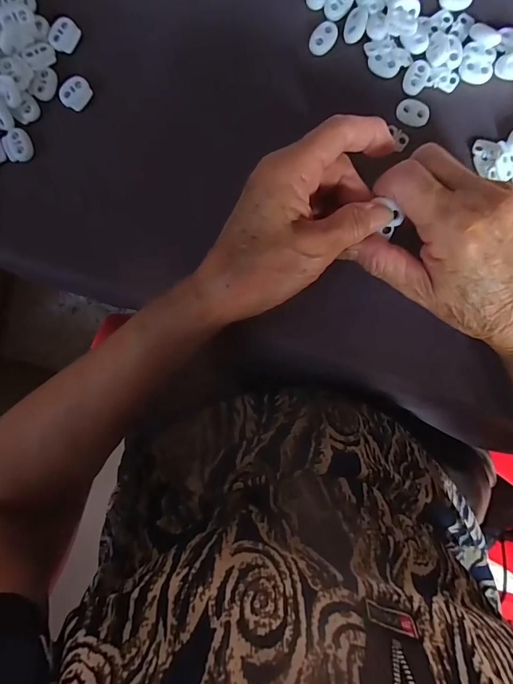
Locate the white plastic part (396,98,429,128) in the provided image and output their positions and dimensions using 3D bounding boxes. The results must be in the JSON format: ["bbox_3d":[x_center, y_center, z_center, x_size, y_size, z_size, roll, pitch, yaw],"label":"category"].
[{"bbox_3d":[0.110,-0.161,0.268,0.023,0.004,0.016,18,93,-1],"label":"white plastic part"}]

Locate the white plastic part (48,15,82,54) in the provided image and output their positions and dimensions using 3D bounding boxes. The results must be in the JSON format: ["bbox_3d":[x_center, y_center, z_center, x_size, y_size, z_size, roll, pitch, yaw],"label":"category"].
[{"bbox_3d":[-0.135,-0.215,0.270,0.017,0.004,0.022,31,92,-1],"label":"white plastic part"}]

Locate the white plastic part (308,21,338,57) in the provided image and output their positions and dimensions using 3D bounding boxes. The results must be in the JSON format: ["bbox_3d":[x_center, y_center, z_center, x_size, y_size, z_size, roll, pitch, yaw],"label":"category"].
[{"bbox_3d":[0.047,-0.212,0.266,0.016,0.004,0.023,29,92,-1],"label":"white plastic part"}]

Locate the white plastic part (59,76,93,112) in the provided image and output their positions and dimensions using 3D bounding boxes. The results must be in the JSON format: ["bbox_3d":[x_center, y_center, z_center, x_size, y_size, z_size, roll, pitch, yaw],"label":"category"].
[{"bbox_3d":[-0.128,-0.177,0.271,0.021,0.004,0.022,38,92,-1],"label":"white plastic part"}]

